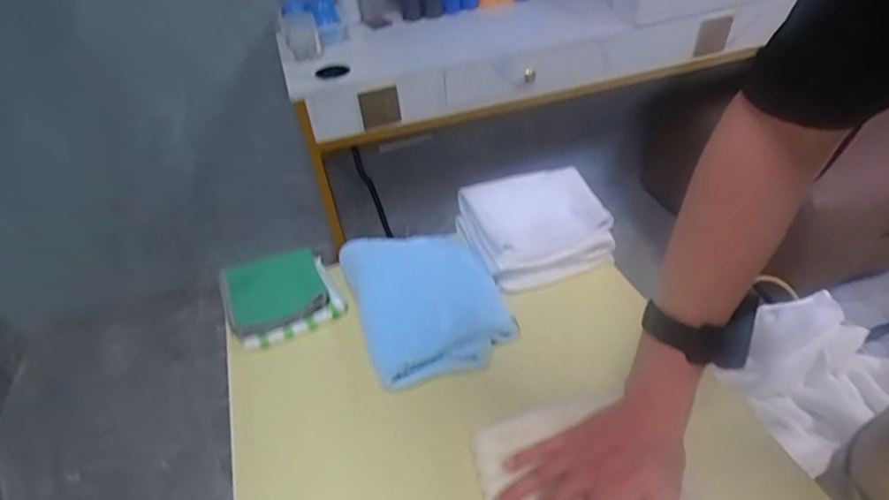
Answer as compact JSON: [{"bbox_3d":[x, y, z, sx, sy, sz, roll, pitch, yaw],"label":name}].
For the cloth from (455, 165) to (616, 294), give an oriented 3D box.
[{"bbox_3d":[0.122,-0.033,0.723,0.173,0.073,0.144,-14,42,-8],"label":"cloth"}]

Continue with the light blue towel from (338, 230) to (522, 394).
[{"bbox_3d":[-0.025,0.052,0.659,0.169,0.033,0.223,-17,43,-11],"label":"light blue towel"}]

